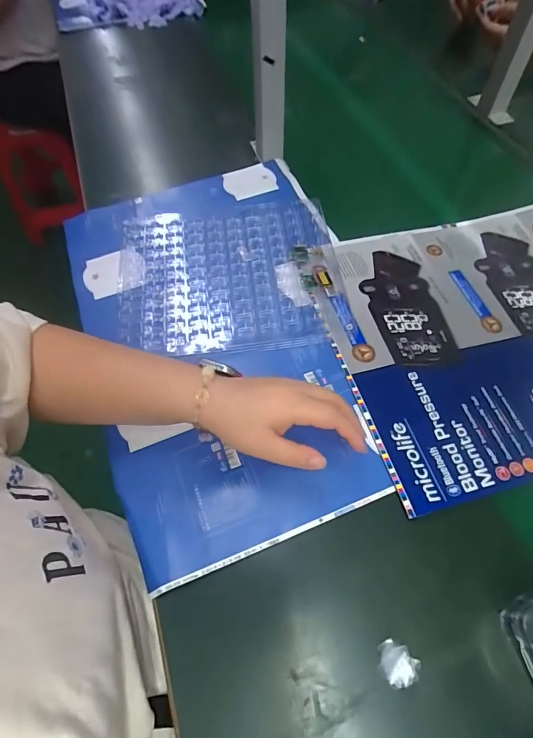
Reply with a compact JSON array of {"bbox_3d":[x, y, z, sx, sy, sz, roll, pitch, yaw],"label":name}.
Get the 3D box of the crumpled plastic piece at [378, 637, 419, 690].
[{"bbox_3d":[0.106,0.239,0.326,0.034,0.012,0.028,40,65,22],"label":"crumpled plastic piece"}]

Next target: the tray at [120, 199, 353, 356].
[{"bbox_3d":[-0.048,-0.131,0.537,0.284,0.013,0.240,-6,57,-4],"label":"tray"}]

